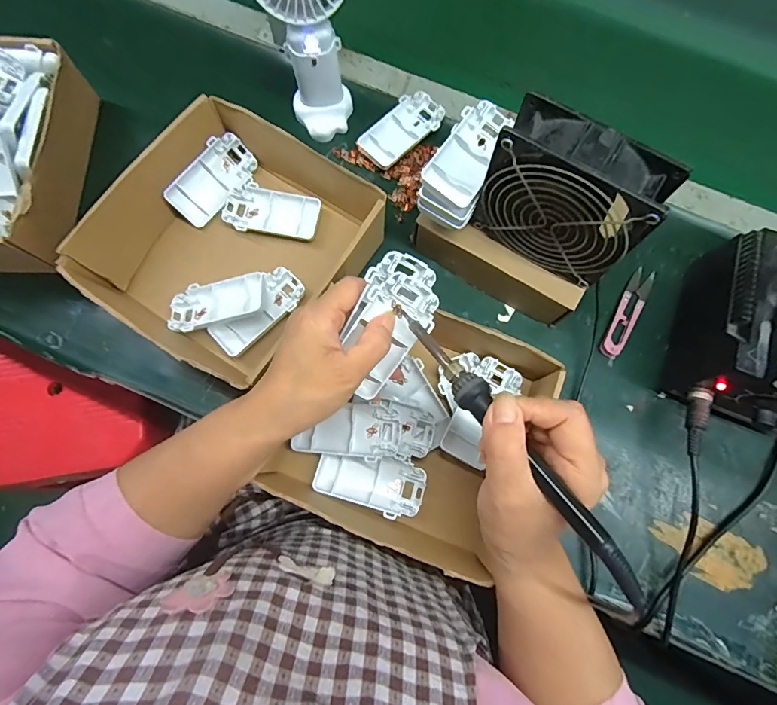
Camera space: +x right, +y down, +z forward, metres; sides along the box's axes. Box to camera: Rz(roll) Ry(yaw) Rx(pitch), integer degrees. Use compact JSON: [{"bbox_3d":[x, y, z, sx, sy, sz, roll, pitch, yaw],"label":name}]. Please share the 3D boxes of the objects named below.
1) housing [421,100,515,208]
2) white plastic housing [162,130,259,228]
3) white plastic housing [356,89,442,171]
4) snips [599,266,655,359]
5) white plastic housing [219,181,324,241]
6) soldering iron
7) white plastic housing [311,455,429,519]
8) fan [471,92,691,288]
[{"bbox_3d":[0.067,-0.165,0.356,0.044,0.016,0.092,31,79,6],"label":"housing"},{"bbox_3d":[-0.179,-0.177,0.437,0.095,0.020,0.047,-53,124,-14],"label":"white plastic housing"},{"bbox_3d":[0.014,-0.236,0.461,0.049,0.017,0.095,41,80,7],"label":"white plastic housing"},{"bbox_3d":[0.239,-0.041,0.427,0.023,0.012,0.103,31,79,6],"label":"snips"},{"bbox_3d":[-0.118,-0.142,0.438,0.094,0.012,0.050,10,78,1],"label":"white plastic housing"},{"bbox_3d":[0.068,0.048,0.261,0.019,0.021,0.216,-36,65,-8],"label":"soldering iron"},{"bbox_3d":[-0.016,0.114,0.384,0.094,0.022,0.045,18,78,3],"label":"white plastic housing"},{"bbox_3d":[0.133,-0.116,0.329,0.117,0.113,0.044,35,79,6],"label":"fan"}]

